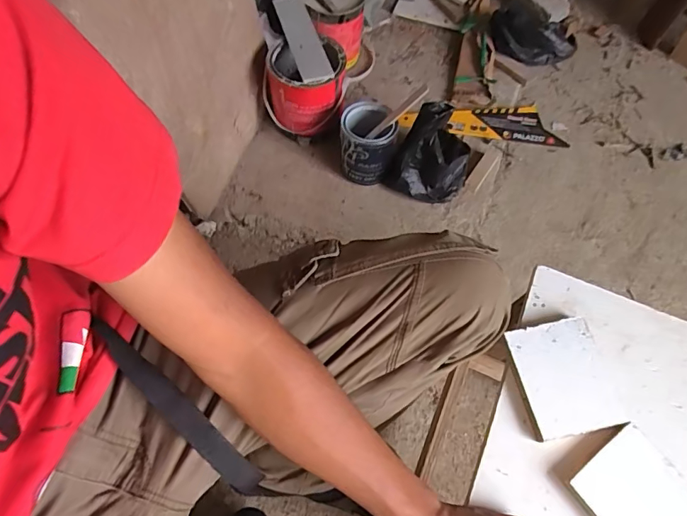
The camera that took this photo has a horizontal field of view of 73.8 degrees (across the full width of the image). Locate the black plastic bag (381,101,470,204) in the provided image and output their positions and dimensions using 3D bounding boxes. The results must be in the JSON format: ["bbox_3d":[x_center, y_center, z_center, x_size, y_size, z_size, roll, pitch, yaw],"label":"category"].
[{"bbox_3d":[0.176,-0.192,0.892,0.140,0.113,0.148,32,67,15],"label":"black plastic bag"}]

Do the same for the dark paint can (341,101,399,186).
[{"bbox_3d":[0.048,-0.218,0.902,0.103,0.132,0.113,0,63,-1],"label":"dark paint can"}]

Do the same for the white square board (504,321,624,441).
[{"bbox_3d":[0.249,0.134,0.519,0.102,0.010,0.120,-9,63,-7],"label":"white square board"}]

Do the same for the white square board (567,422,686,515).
[{"bbox_3d":[0.305,0.247,0.463,0.102,0.008,0.118,-32,67,-17],"label":"white square board"}]

